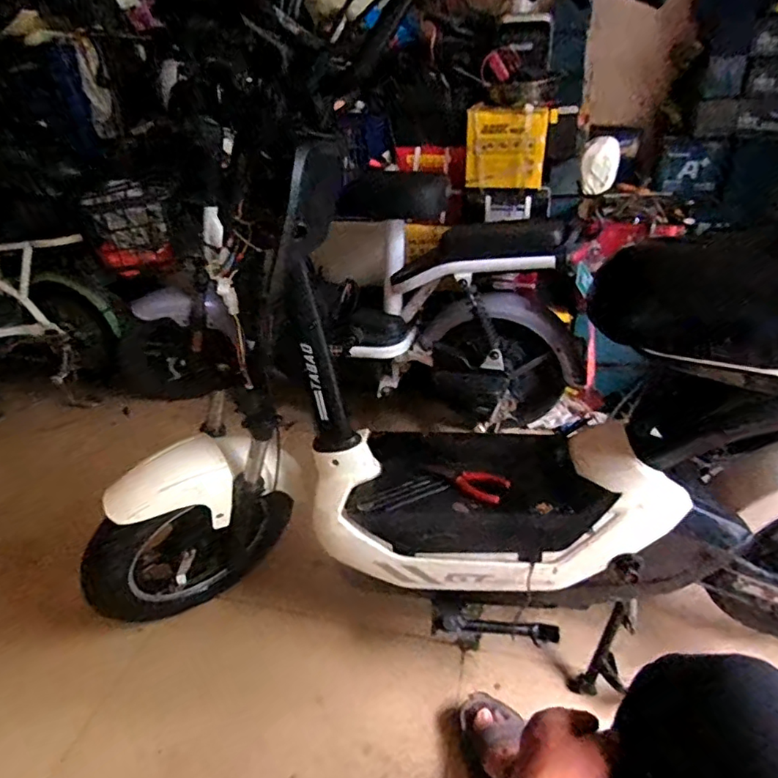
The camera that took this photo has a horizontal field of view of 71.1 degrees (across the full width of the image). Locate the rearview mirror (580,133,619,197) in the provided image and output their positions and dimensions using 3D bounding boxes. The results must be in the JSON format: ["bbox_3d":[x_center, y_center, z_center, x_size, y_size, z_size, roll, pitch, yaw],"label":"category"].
[{"bbox_3d":[0.432,-0.451,1.101,0.085,0.105,0.022,-17,27,-12],"label":"rearview mirror"}]

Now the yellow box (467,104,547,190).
[{"bbox_3d":[0.294,-0.604,1.367,0.190,0.178,0.074,8,32,18],"label":"yellow box"}]

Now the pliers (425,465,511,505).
[{"bbox_3d":[0.117,0.143,0.854,0.134,0.027,0.050,13,34,24],"label":"pliers"}]

